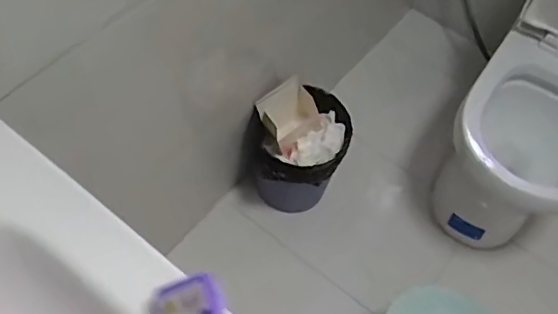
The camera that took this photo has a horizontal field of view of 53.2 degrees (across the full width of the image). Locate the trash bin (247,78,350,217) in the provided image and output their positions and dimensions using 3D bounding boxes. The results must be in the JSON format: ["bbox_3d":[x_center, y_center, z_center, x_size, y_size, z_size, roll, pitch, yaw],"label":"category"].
[{"bbox_3d":[0.059,-0.026,1.398,0.231,0.259,0.245,-15,60,-14],"label":"trash bin"}]

